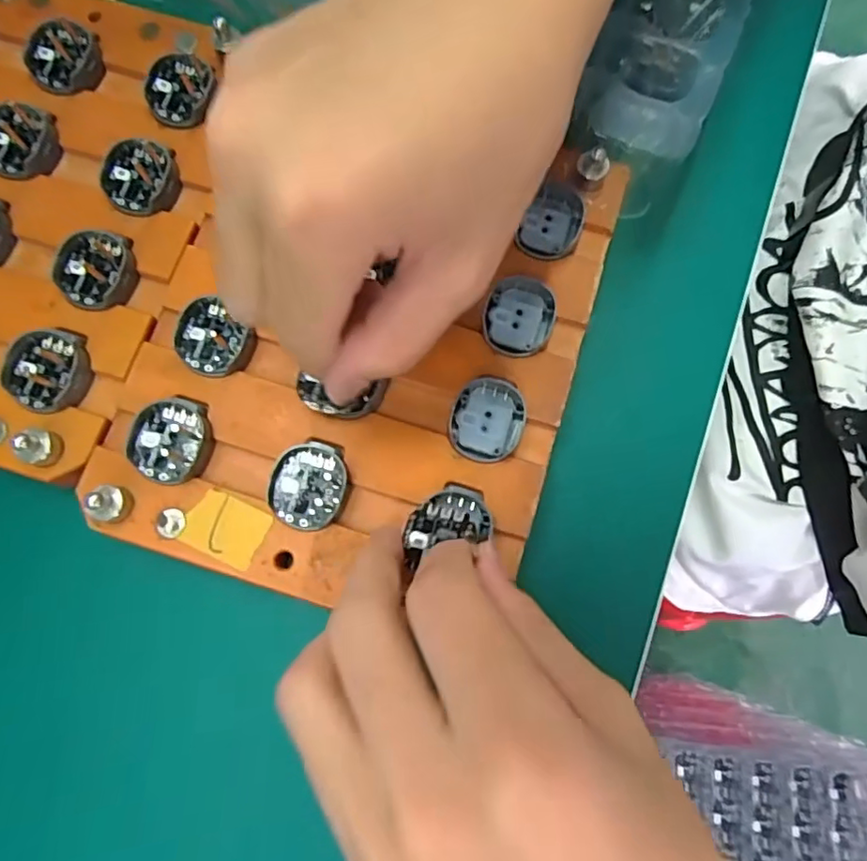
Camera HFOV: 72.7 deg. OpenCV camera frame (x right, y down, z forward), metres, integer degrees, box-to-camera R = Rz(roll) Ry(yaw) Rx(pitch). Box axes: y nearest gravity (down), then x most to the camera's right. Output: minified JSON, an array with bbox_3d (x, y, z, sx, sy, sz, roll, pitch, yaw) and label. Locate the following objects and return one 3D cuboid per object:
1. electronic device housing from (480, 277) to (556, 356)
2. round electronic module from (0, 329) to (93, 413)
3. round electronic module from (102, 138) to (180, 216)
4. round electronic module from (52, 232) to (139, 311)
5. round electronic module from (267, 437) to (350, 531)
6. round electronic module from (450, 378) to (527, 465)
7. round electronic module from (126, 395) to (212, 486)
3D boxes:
[{"bbox_3d":[0.031,-0.042,0.212,0.025,0.004,0.030,22,78,7],"label":"electronic device housing"},{"bbox_3d":[-0.134,-0.022,0.205,0.025,0.007,0.029,21,78,7],"label":"round electronic module"},{"bbox_3d":[-0.110,-0.095,0.222,0.025,0.007,0.028,-10,76,-1],"label":"round electronic module"},{"bbox_3d":[-0.123,-0.058,0.214,0.027,0.007,0.027,0,76,2],"label":"round electronic module"},{"bbox_3d":[-0.042,0.018,0.197,0.025,0.005,0.029,0,76,2],"label":"round electronic module"},{"bbox_3d":[0.019,-0.005,0.203,0.025,0.004,0.030,11,77,5],"label":"round electronic module"},{"bbox_3d":[-0.090,0.003,0.201,0.025,0.007,0.029,5,76,3],"label":"round electronic module"}]

